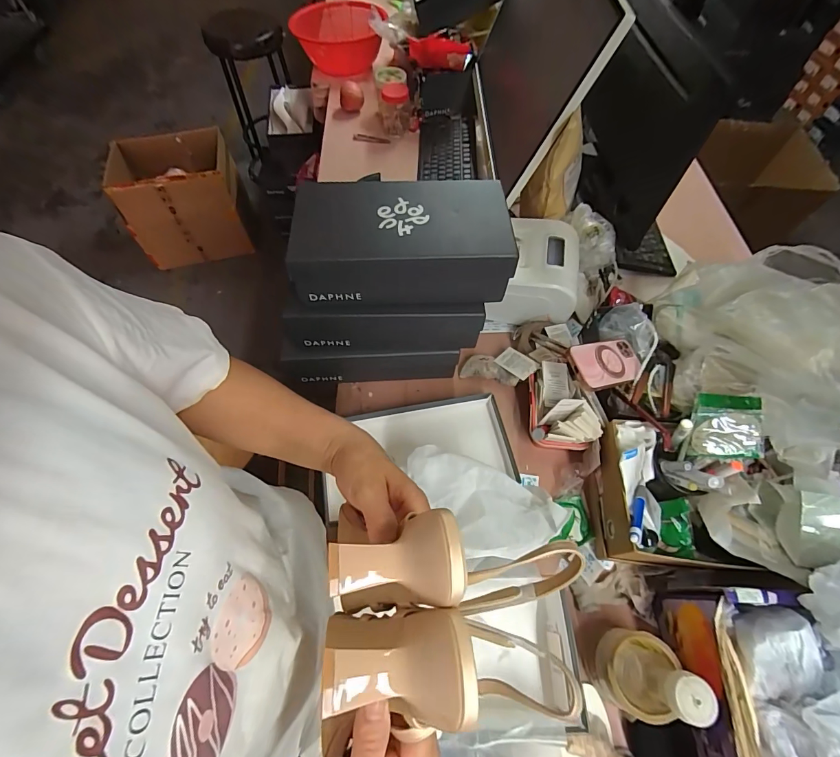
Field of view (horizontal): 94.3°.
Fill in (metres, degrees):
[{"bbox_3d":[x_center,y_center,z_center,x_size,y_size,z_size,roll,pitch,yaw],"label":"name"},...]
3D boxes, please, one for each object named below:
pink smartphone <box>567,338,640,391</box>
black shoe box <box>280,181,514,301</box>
[{"bbox_3d":[0.295,-0.025,0.610,0.142,0.017,0.073,-9,70,-29],"label":"pink smartphone"},{"bbox_3d":[-0.028,-0.194,0.563,0.294,0.106,0.156,-4,62,-2],"label":"black shoe box"}]

